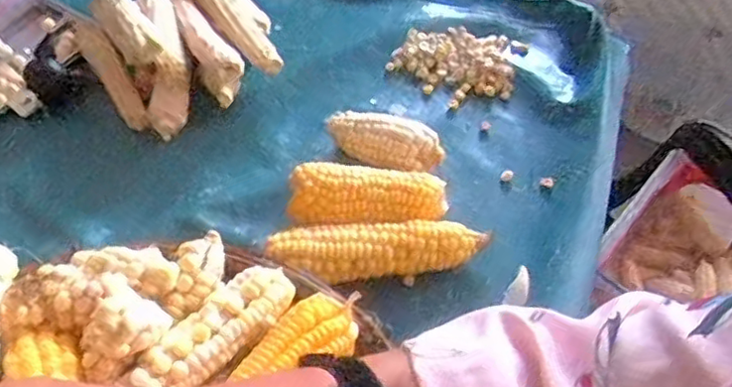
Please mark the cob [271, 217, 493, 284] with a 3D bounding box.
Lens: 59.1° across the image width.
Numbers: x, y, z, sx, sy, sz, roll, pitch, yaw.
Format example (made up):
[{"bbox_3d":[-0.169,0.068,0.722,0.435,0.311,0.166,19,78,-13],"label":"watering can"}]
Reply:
[{"bbox_3d":[0.011,0.044,0.487,0.157,0.047,0.038,-7,54,-2],"label":"cob"}]

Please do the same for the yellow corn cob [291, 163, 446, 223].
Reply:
[{"bbox_3d":[0.002,0.008,0.508,0.118,0.050,0.043,0,54,3],"label":"yellow corn cob"}]

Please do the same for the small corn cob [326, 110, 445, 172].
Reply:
[{"bbox_3d":[0.015,-0.040,0.549,0.103,0.046,0.040,19,57,16],"label":"small corn cob"}]

